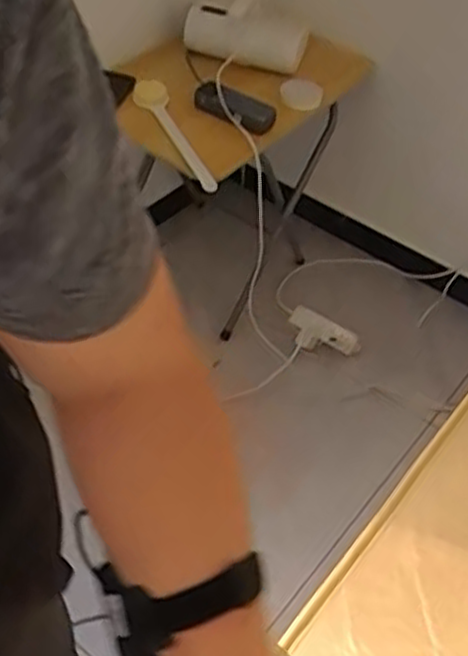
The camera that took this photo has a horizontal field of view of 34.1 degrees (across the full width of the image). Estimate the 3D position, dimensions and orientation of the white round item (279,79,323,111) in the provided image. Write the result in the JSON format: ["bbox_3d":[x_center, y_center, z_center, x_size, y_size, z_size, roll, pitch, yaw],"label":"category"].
[{"bbox_3d":[0.132,-0.463,1.514,0.089,0.063,0.014,27,49,18],"label":"white round item"}]

